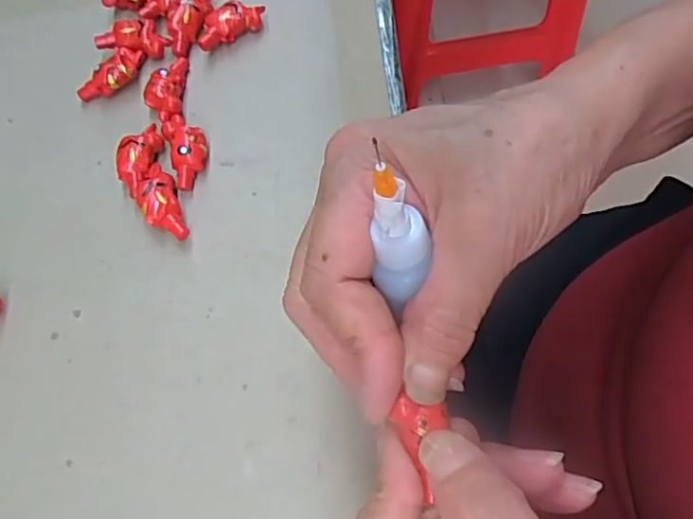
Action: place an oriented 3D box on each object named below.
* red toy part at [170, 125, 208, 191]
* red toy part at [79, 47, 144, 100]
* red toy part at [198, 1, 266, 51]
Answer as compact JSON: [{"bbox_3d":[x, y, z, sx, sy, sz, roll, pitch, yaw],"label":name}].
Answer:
[{"bbox_3d":[-0.075,-0.049,0.290,0.017,0.014,0.028,-8,69,0],"label":"red toy part"},{"bbox_3d":[-0.119,-0.094,0.308,0.018,0.014,0.038,41,76,16],"label":"red toy part"},{"bbox_3d":[-0.061,-0.123,0.317,0.037,0.016,0.016,-28,70,-8],"label":"red toy part"}]

